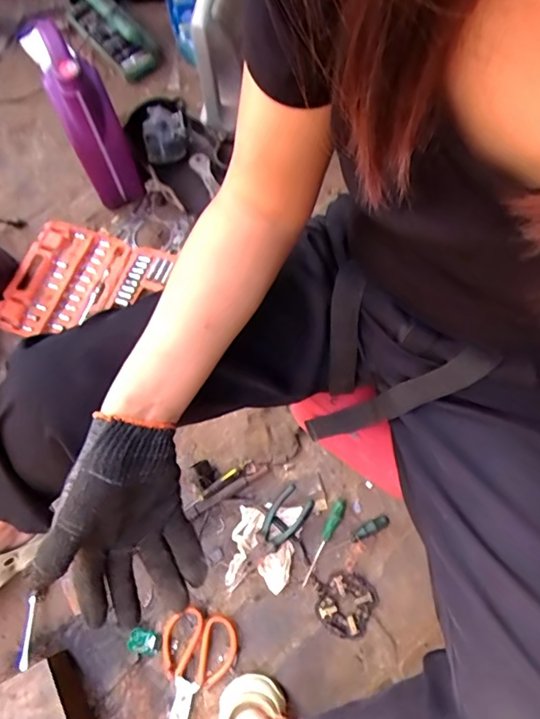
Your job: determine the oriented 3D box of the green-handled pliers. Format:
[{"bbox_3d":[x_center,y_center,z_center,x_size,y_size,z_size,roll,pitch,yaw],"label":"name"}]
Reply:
[{"bbox_3d":[0.010,0.270,0.765,0.055,0.030,0.137,35,73,13],"label":"green-handled pliers"}]

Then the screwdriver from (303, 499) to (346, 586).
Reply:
[{"bbox_3d":[0.084,0.287,0.765,0.020,0.019,0.140,27,72,10],"label":"screwdriver"}]

